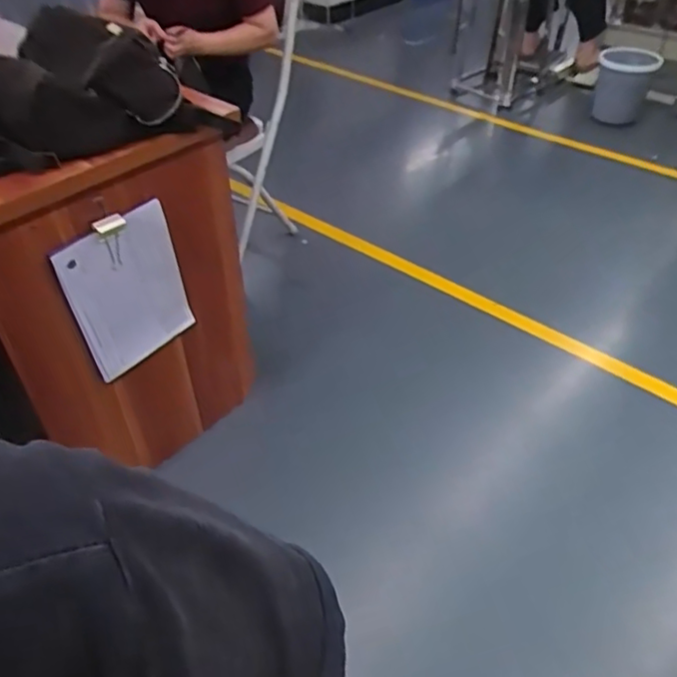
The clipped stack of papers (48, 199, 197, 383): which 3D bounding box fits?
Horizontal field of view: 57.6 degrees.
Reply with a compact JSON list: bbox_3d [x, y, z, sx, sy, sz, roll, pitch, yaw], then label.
[{"bbox_3d":[-0.384,-0.080,1.134,0.205,0.298,0.023,-36,50,-29],"label":"clipped stack of papers"}]

